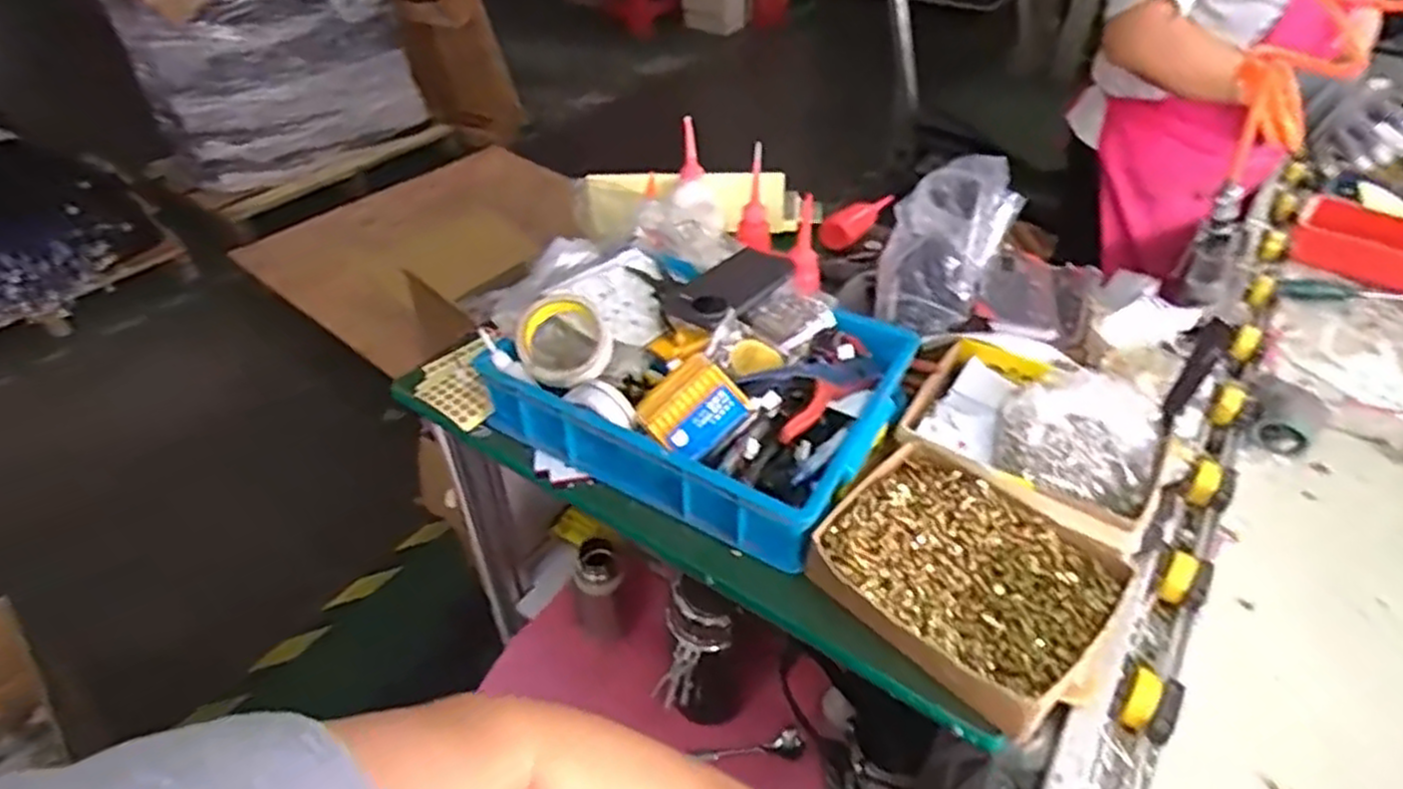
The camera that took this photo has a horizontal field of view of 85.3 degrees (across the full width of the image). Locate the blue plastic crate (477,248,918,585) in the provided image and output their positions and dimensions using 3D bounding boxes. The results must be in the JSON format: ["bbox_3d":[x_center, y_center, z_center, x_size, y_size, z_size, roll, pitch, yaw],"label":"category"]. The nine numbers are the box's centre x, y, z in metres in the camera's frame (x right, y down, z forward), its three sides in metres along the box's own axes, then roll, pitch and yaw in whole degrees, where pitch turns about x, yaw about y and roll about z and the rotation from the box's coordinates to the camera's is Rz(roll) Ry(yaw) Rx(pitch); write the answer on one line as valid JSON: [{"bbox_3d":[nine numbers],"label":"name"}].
[{"bbox_3d":[0.013,-0.024,0.797,0.367,0.102,0.314,21,46,23],"label":"blue plastic crate"}]

